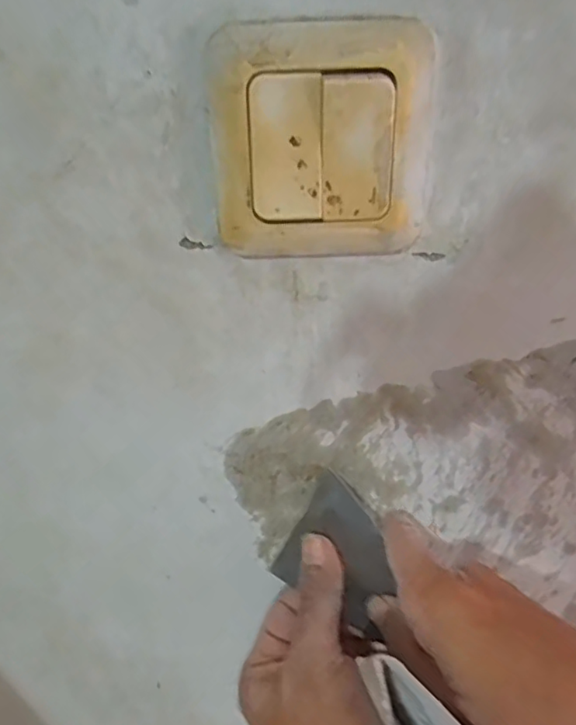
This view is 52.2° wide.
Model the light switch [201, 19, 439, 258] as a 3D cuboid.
[{"bbox_3d":[0.012,-0.077,0.211,0.076,0.078,0.015,-1,28,2],"label":"light switch"}]

